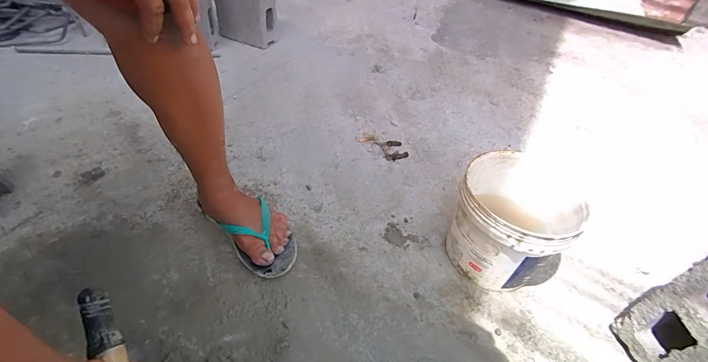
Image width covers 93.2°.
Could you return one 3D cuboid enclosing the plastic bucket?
[{"bbox_3d":[0.271,0.082,0.606,0.191,0.185,0.193,4,44,-4],"label":"plastic bucket"}]

